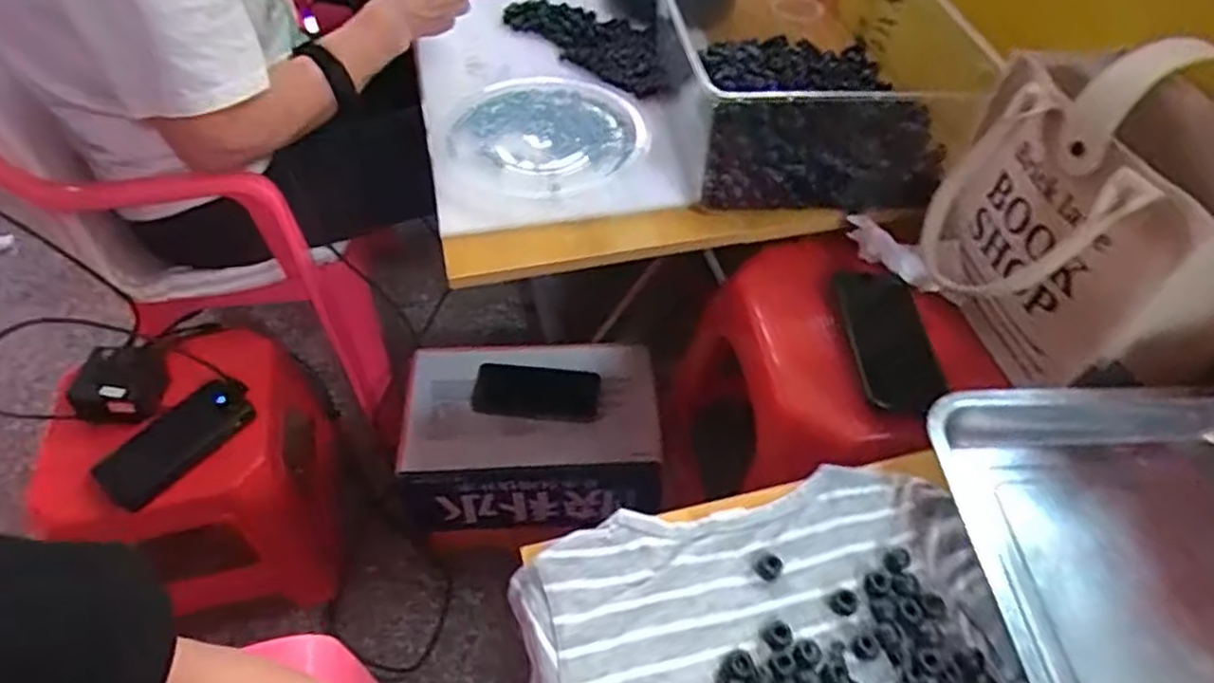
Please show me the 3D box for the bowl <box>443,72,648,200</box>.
[{"bbox_3d":[-0.068,-0.239,0.796,0.214,0.035,0.209,0,50,-1],"label":"bowl"}]

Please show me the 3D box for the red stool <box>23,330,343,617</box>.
[{"bbox_3d":[-0.491,0.164,0.881,0.275,0.234,0.274,-12,52,-11],"label":"red stool"}]

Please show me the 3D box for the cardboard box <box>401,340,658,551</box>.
[{"bbox_3d":[-0.107,0.141,1.000,0.332,0.192,0.203,-3,50,-3],"label":"cardboard box"}]

